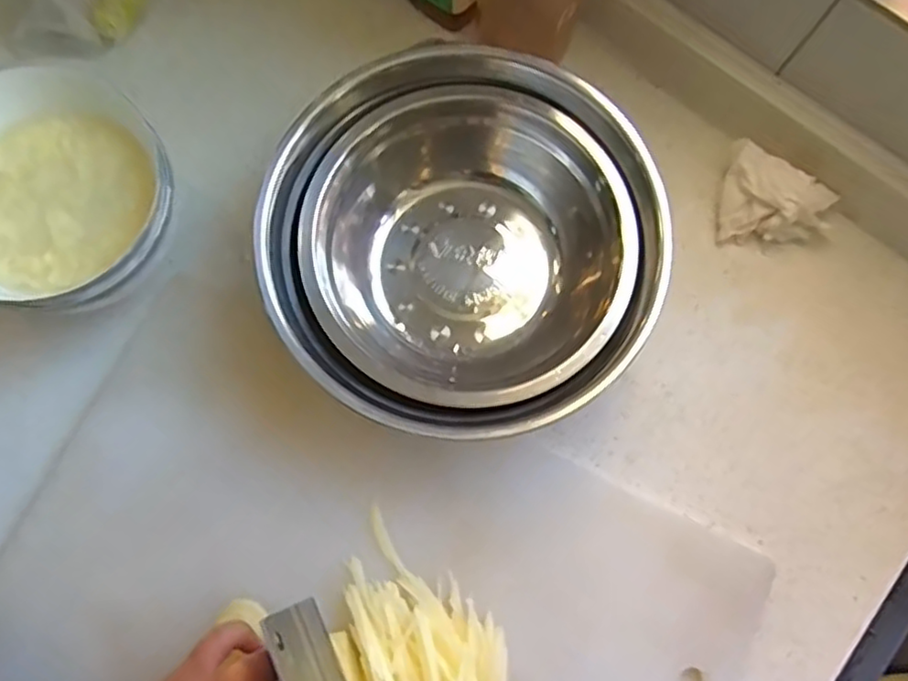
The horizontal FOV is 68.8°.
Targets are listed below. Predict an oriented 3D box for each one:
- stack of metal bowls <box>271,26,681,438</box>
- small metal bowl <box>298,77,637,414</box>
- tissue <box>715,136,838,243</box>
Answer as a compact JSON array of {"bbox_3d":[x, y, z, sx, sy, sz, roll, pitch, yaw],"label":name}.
[{"bbox_3d":[0.011,-0.067,0.446,0.241,0.084,0.242,25,79,4],"label":"stack of metal bowls"},{"bbox_3d":[0.010,-0.057,0.451,0.205,0.070,0.208,0,78,-1],"label":"small metal bowl"},{"bbox_3d":[0.239,-0.103,0.485,0.082,0.033,0.062,6,78,0],"label":"tissue"}]

